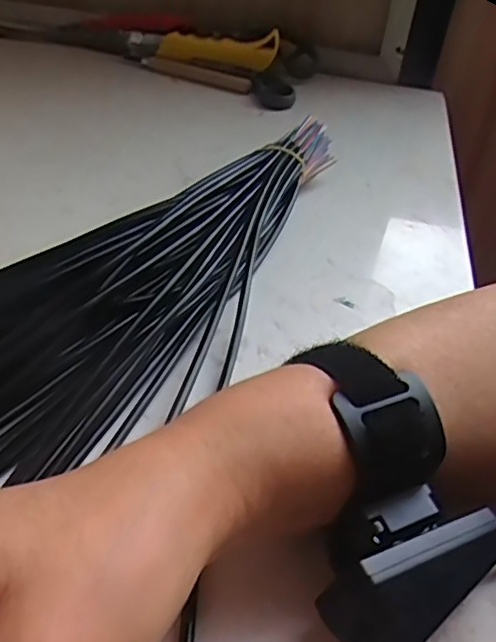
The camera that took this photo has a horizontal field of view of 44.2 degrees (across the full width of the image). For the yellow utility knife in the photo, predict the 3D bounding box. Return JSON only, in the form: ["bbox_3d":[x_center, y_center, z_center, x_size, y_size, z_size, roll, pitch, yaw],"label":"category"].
[{"bbox_3d":[-0.044,-0.268,0.594,0.146,0.040,0.016,13,43,6],"label":"yellow utility knife"}]

